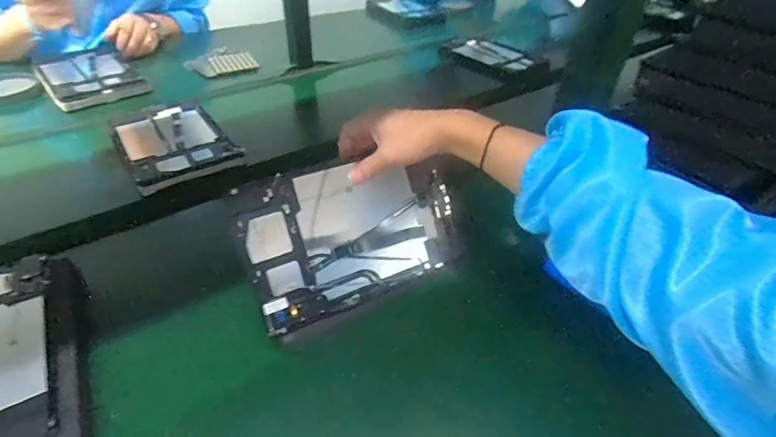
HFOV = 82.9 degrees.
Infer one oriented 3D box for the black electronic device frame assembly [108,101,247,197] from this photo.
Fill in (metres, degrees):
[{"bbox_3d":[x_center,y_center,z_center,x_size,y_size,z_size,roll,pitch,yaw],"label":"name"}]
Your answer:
[{"bbox_3d":[-0.349,-0.126,0.716,0.155,0.018,0.242,-25,48,-29],"label":"black electronic device frame assembly"}]

